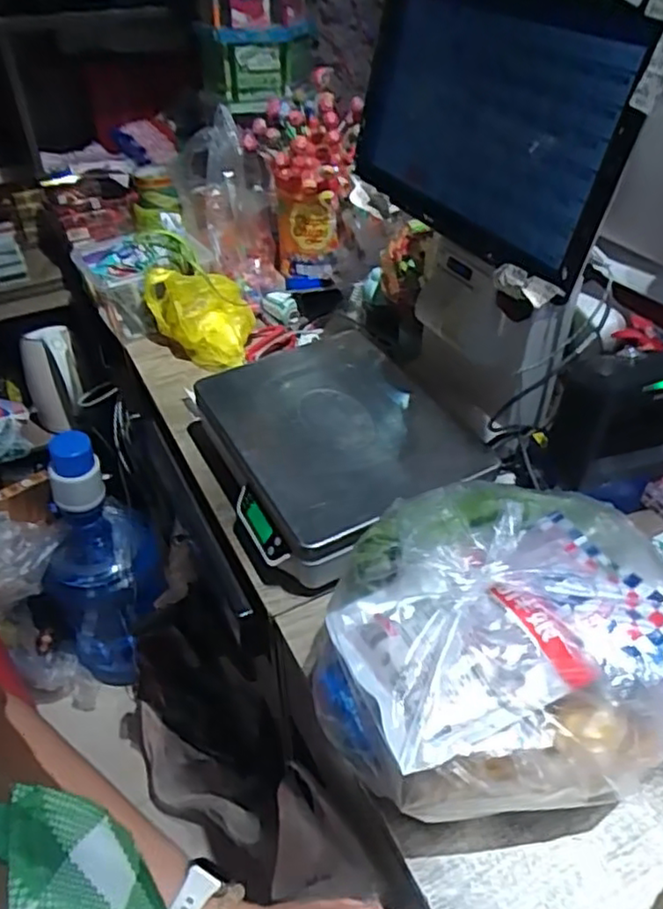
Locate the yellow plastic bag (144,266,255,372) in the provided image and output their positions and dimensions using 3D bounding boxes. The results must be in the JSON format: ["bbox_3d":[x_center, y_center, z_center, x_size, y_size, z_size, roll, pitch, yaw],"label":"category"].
[{"bbox_3d":[-0.209,-0.218,1.056,0.165,0.117,0.130,-8,42,-8],"label":"yellow plastic bag"}]

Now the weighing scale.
[{"bbox_3d":[-0.007,-0.013,0.844,0.274,0.087,0.359,-19,44,-19],"label":"weighing scale"}]

